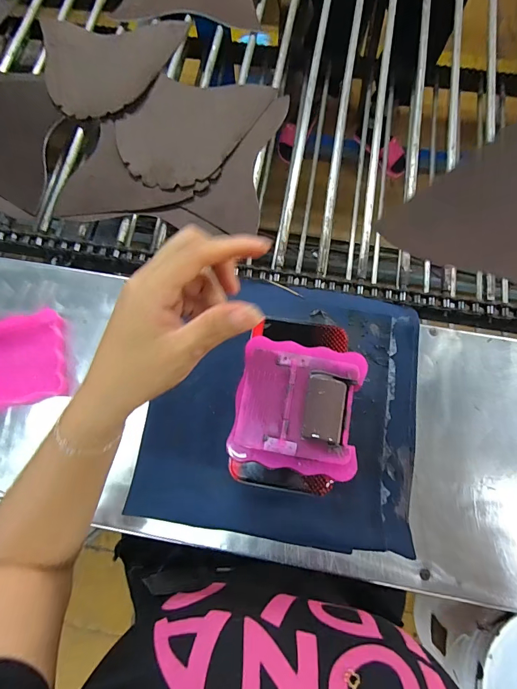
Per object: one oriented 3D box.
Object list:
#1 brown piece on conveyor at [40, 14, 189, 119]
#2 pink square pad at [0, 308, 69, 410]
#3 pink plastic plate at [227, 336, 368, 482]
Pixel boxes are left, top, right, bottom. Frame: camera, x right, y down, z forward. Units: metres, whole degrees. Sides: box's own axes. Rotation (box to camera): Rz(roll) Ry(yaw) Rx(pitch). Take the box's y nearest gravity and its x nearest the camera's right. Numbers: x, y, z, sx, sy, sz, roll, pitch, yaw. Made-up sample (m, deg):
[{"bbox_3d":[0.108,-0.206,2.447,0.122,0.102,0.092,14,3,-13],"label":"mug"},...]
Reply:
[{"bbox_3d":[-0.255,-0.460,0.613,0.241,0.017,0.215,4,74,2],"label":"brown piece on conveyor"},{"bbox_3d":[-0.296,0.018,0.456,0.109,0.012,0.113,-3,85,-7],"label":"pink square pad"},{"bbox_3d":[0.034,0.051,0.315,0.103,0.009,0.105,10,74,4],"label":"pink plastic plate"}]

